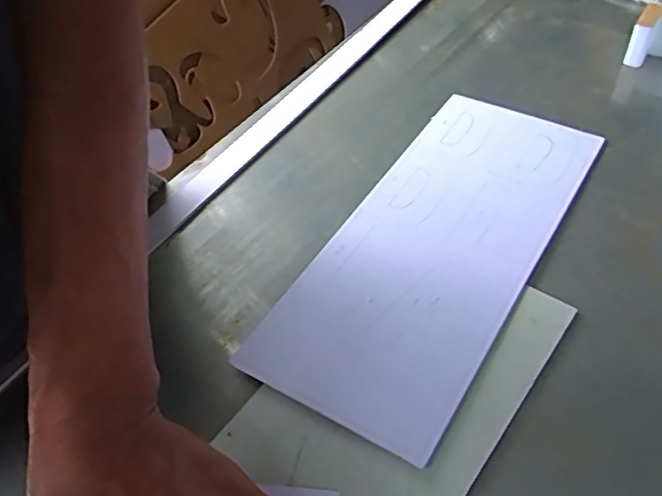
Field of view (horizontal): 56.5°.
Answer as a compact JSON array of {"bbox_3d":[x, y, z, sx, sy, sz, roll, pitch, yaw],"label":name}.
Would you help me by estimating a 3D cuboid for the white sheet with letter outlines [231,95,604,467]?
[{"bbox_3d":[0.081,-0.008,0.464,0.139,0.009,0.326,26,55,22],"label":"white sheet with letter outlines"}]

